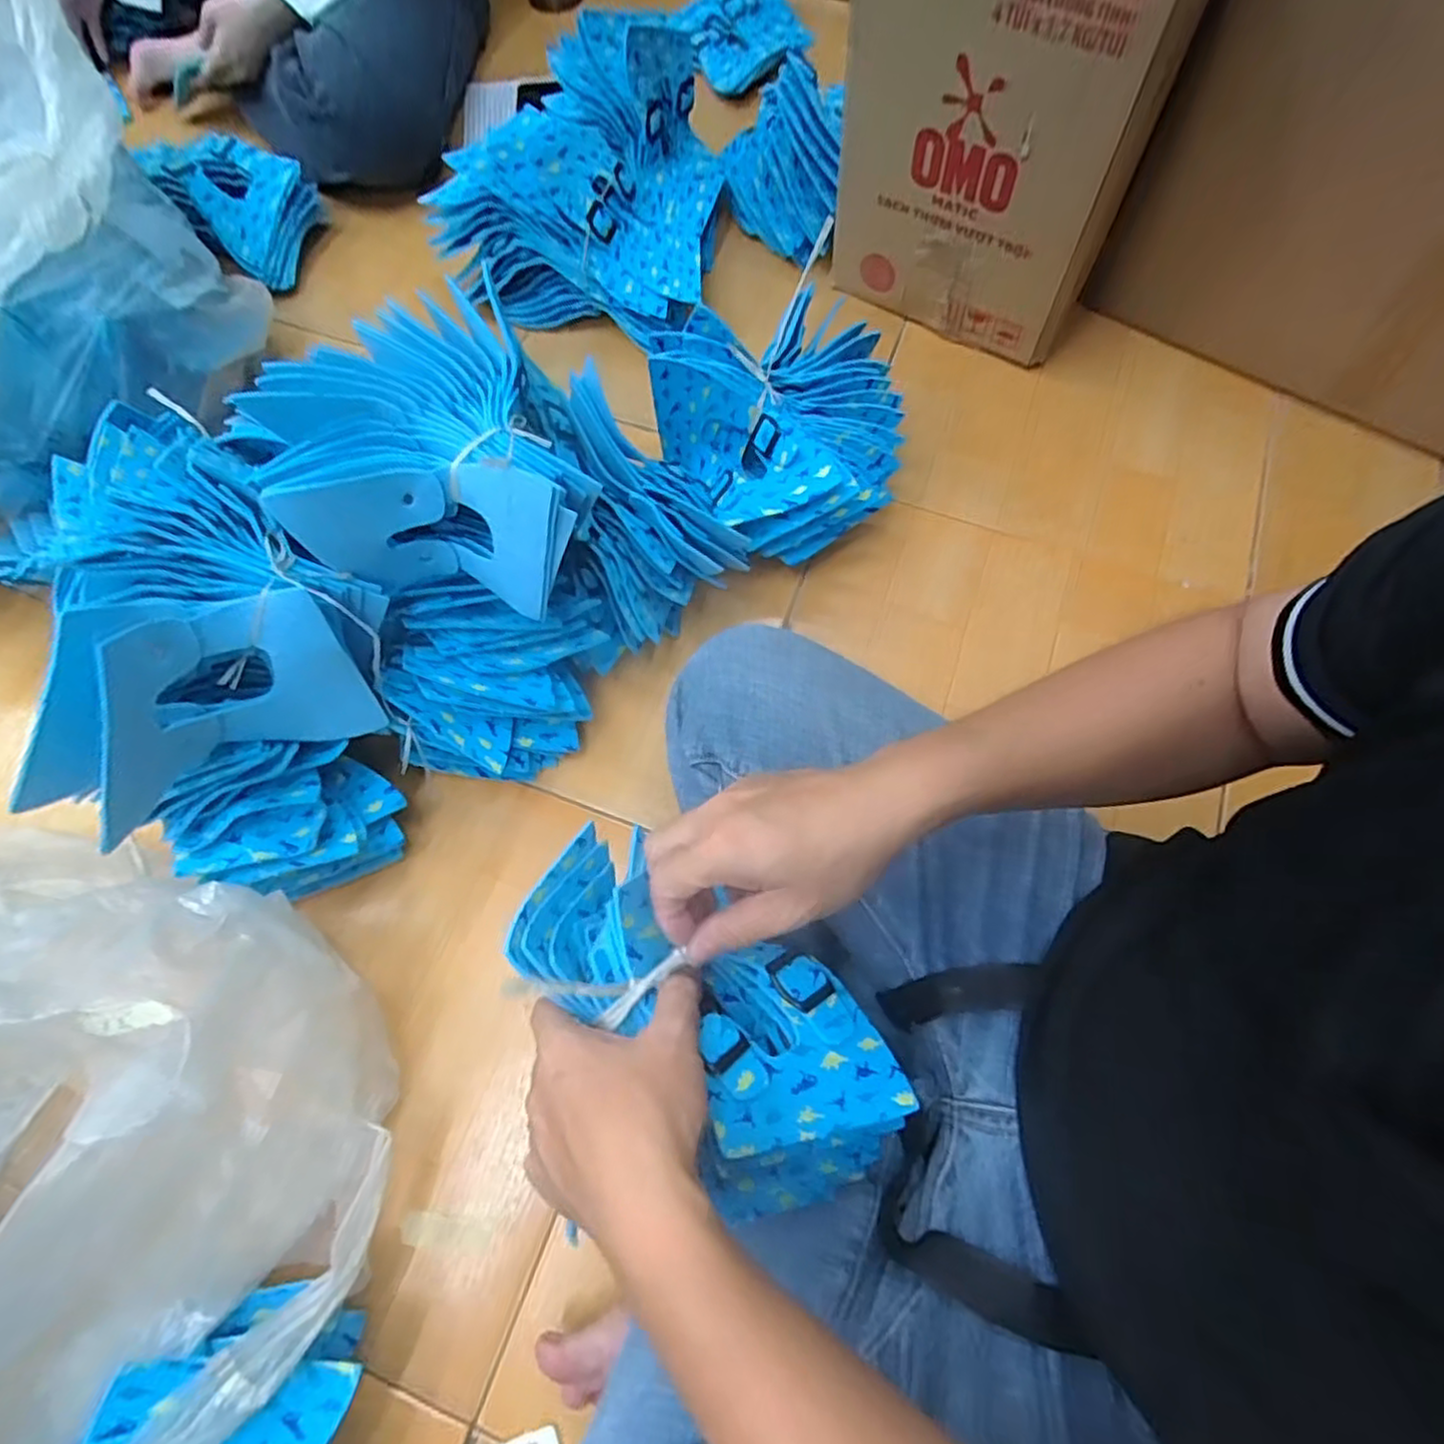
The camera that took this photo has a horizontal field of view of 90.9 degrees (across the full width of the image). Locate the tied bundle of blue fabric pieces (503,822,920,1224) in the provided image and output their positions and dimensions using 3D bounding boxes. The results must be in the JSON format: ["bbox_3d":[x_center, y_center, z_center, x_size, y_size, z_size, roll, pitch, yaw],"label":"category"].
[{"bbox_3d":[-0.010,0.158,0.379,0.231,0.097,0.118,34,74,7],"label":"tied bundle of blue fabric pieces"}]

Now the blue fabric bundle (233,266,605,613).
[{"bbox_3d":[-0.204,-0.179,0.499,0.183,0.110,0.221,-24,70,-7],"label":"blue fabric bundle"}]

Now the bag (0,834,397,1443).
[{"bbox_3d":[-0.469,0.259,0.442,0.485,0.197,0.368,1,69,2],"label":"bag"}]

